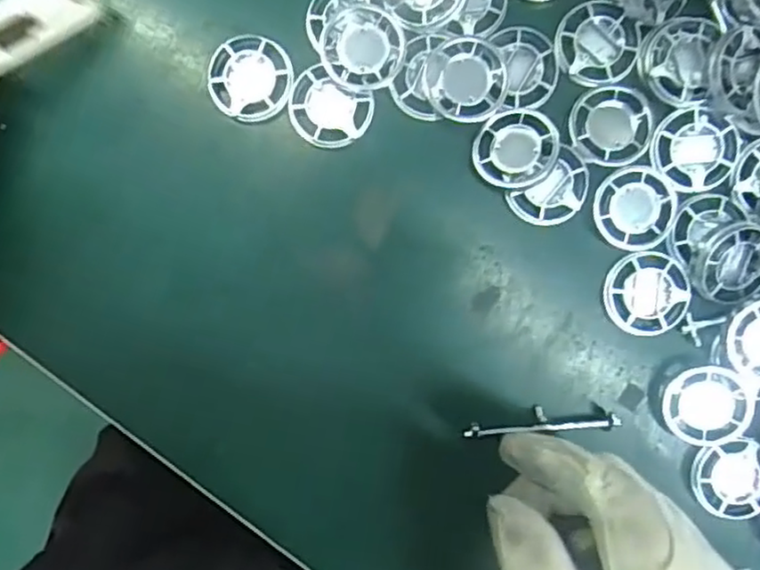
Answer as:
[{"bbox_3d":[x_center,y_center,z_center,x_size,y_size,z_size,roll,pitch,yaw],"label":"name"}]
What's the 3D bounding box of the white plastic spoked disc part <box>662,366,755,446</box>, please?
[{"bbox_3d":[0.153,0.057,0.328,0.038,0.005,0.036,-1,94,17],"label":"white plastic spoked disc part"}]

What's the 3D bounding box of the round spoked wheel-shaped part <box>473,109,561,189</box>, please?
[{"bbox_3d":[0.063,-0.063,0.324,0.036,0.005,0.036,-3,81,17],"label":"round spoked wheel-shaped part"}]

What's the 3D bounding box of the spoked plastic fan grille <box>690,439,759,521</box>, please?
[{"bbox_3d":[0.166,0.092,0.332,0.034,0.009,0.038,-14,91,-1],"label":"spoked plastic fan grille"}]

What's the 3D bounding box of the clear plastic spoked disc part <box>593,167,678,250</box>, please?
[{"bbox_3d":[0.119,-0.036,0.327,0.037,0.004,0.037,0,91,-1],"label":"clear plastic spoked disc part"}]

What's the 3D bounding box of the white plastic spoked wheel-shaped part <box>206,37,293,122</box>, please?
[{"bbox_3d":[-0.060,-0.096,0.329,0.038,0.004,0.038,20,90,-1],"label":"white plastic spoked wheel-shaped part"}]

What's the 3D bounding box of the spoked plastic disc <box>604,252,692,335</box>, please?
[{"bbox_3d":[0.126,0.004,0.332,0.038,0.006,0.038,1,91,-1],"label":"spoked plastic disc"}]

